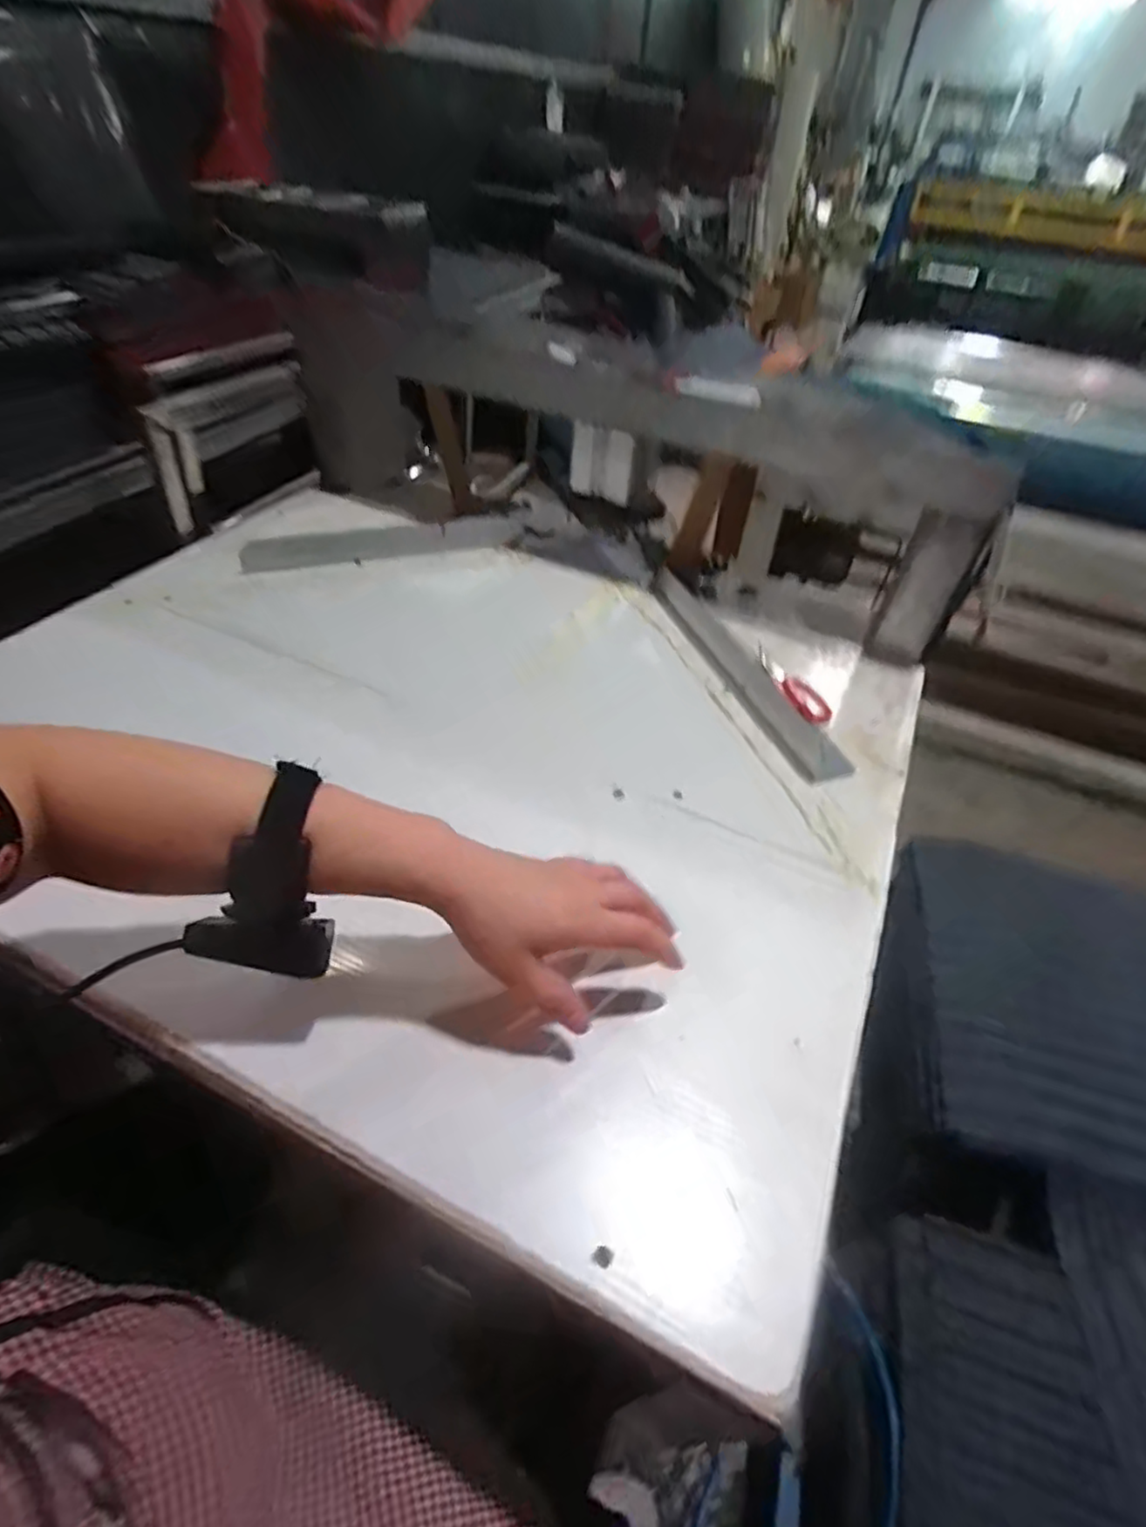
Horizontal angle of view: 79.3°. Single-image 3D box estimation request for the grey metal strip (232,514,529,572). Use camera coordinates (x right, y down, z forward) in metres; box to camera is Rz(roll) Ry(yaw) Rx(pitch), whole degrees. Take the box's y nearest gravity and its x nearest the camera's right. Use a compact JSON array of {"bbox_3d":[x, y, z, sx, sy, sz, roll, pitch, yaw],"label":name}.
[{"bbox_3d":[-0.213,-0.262,0.795,0.314,0.023,0.023,-17,48,-23],"label":"grey metal strip"}]

